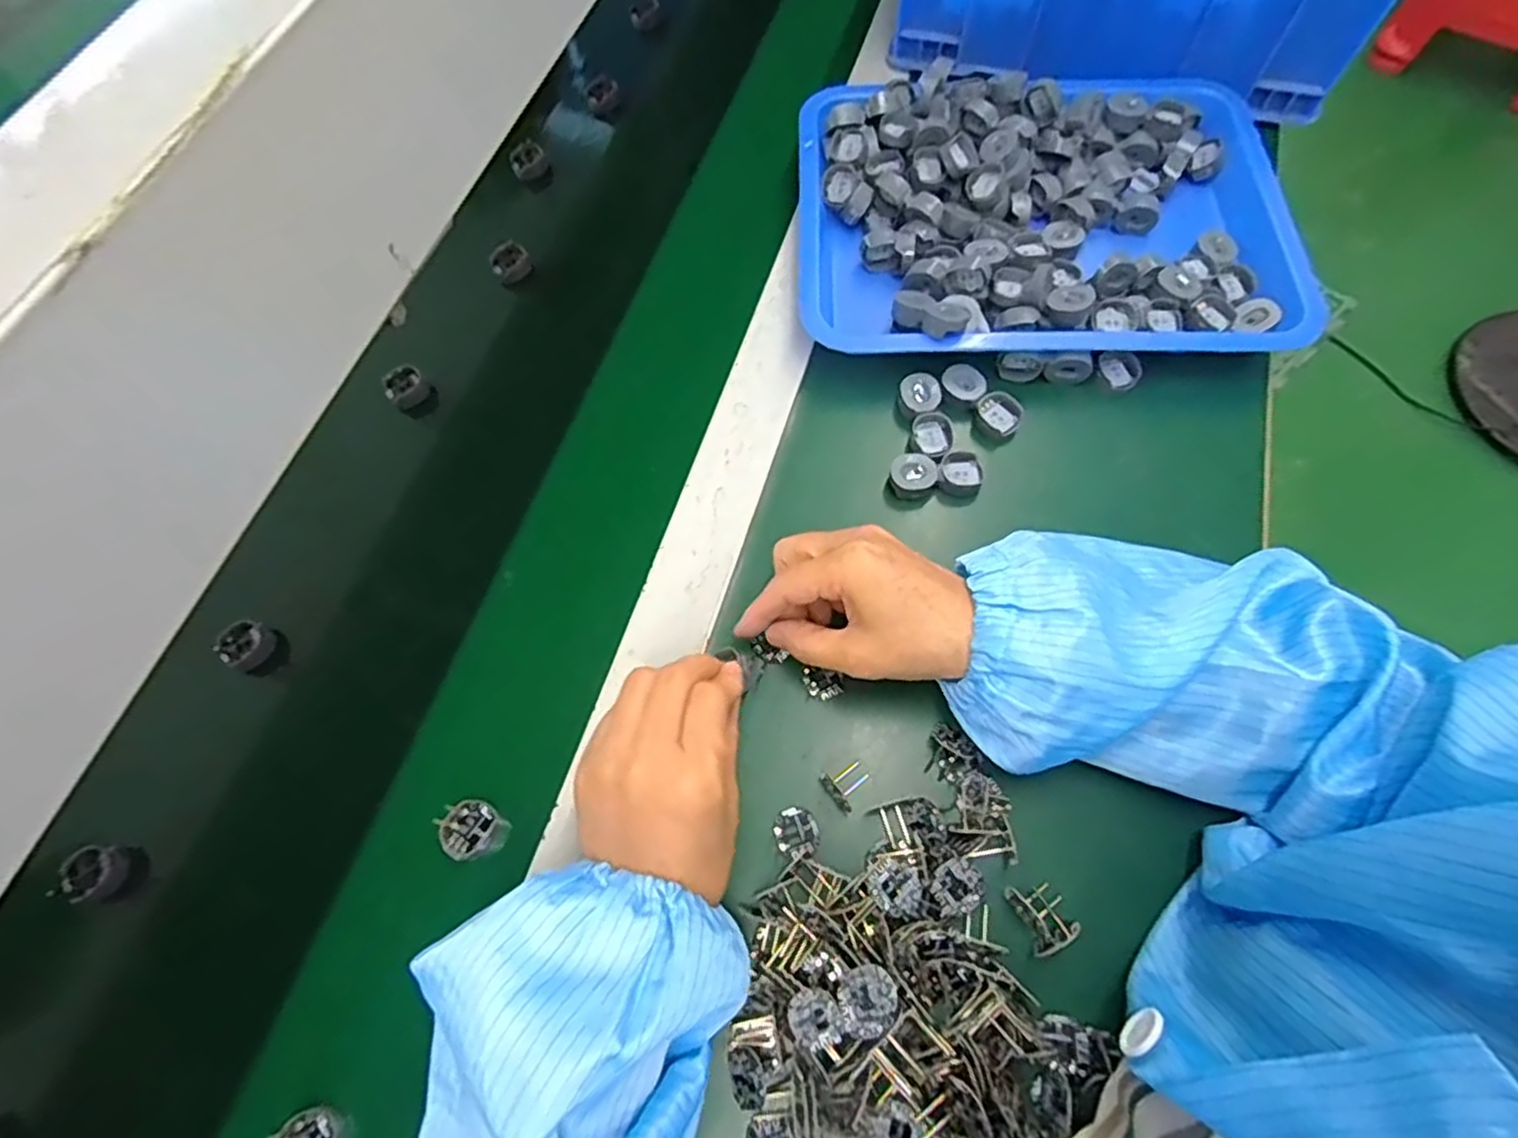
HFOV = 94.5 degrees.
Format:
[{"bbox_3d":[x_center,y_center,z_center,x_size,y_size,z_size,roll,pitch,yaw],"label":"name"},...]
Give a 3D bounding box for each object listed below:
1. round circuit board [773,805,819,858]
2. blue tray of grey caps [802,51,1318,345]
[{"bbox_3d":[0.019,0.134,0.356,0.022,0.007,0.024,-1,66,2],"label":"round circuit board"},{"bbox_3d":[0.194,-0.254,0.497,0.328,0.050,0.254,1,66,3],"label":"blue tray of grey caps"}]

